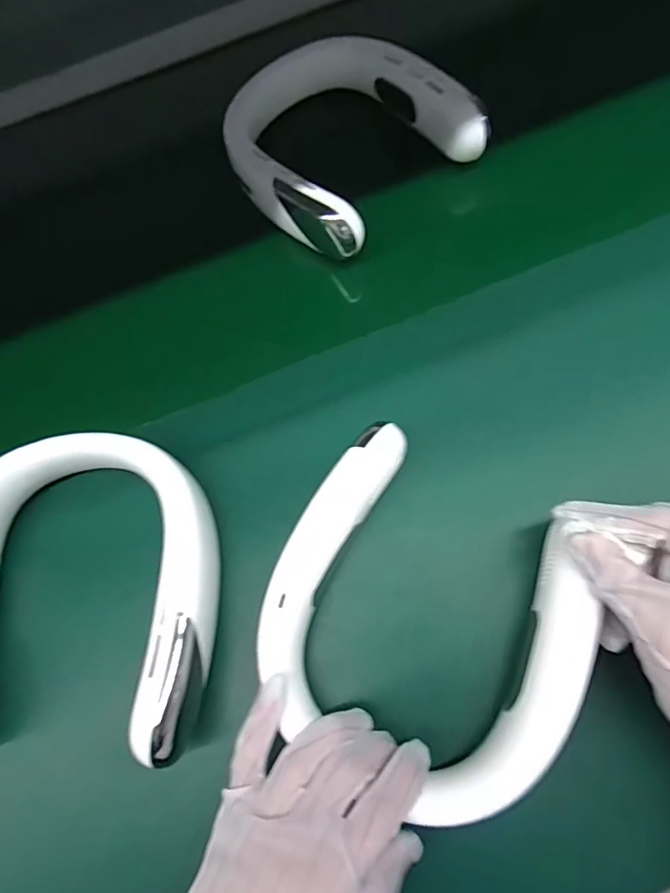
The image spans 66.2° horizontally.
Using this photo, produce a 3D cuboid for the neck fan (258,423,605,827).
[{"bbox_3d":[0.053,0.098,0.302,0.186,0.046,0.181,34,70,18],"label":"neck fan"}]

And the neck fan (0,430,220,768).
[{"bbox_3d":[-0.168,0.091,0.334,0.191,0.051,0.195,-5,63,1],"label":"neck fan"}]

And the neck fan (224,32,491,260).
[{"bbox_3d":[-0.004,-0.284,0.460,0.189,0.056,0.215,-38,67,-15],"label":"neck fan"}]

